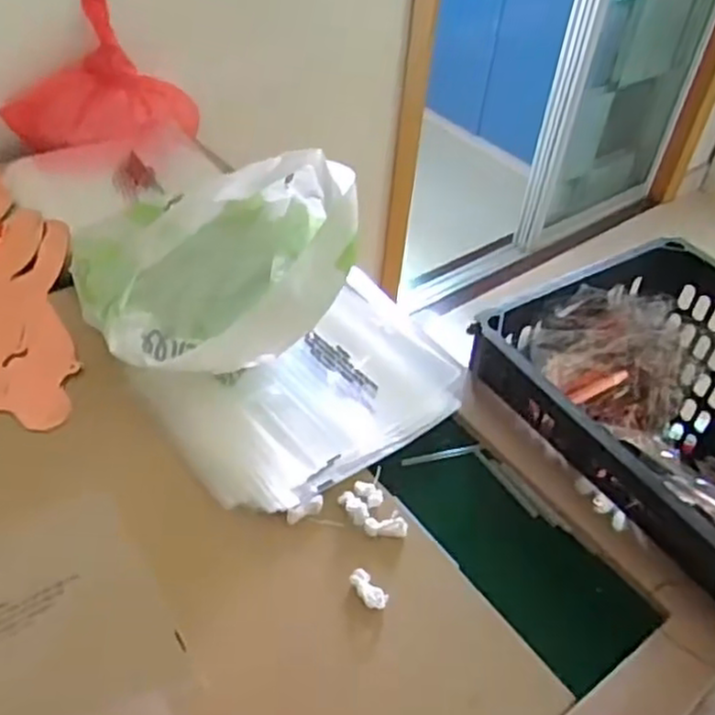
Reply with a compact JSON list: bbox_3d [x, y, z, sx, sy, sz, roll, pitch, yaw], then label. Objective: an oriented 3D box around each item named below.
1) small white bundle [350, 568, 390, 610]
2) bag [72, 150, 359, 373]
[{"bbox_3d":[0.008,0.168,0.526,0.016,0.005,0.035,-24,51,-28],"label":"small white bundle"},{"bbox_3d":[-0.112,-0.098,0.678,0.206,0.161,0.235,7,43,1],"label":"bag"}]

